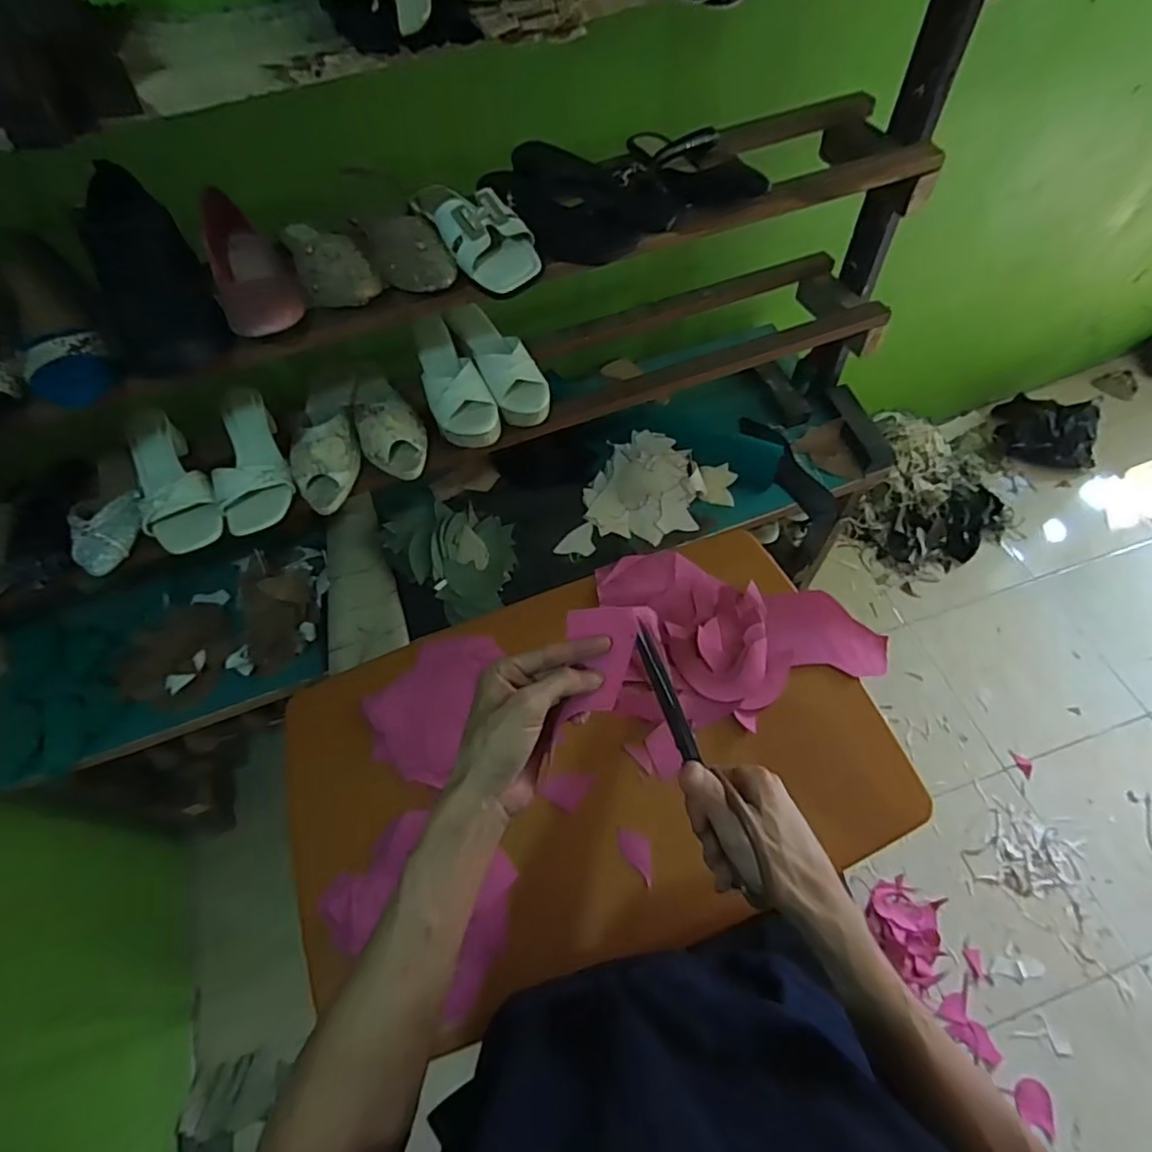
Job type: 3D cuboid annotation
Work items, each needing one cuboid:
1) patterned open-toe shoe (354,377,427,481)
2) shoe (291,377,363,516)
[{"bbox_3d":[-0.275,-0.230,0.864,0.084,0.065,0.216,-26,61,-11],"label":"patterned open-toe shoe"},{"bbox_3d":[-0.349,-0.208,0.846,0.084,0.065,0.252,-9,59,-1],"label":"shoe"}]

